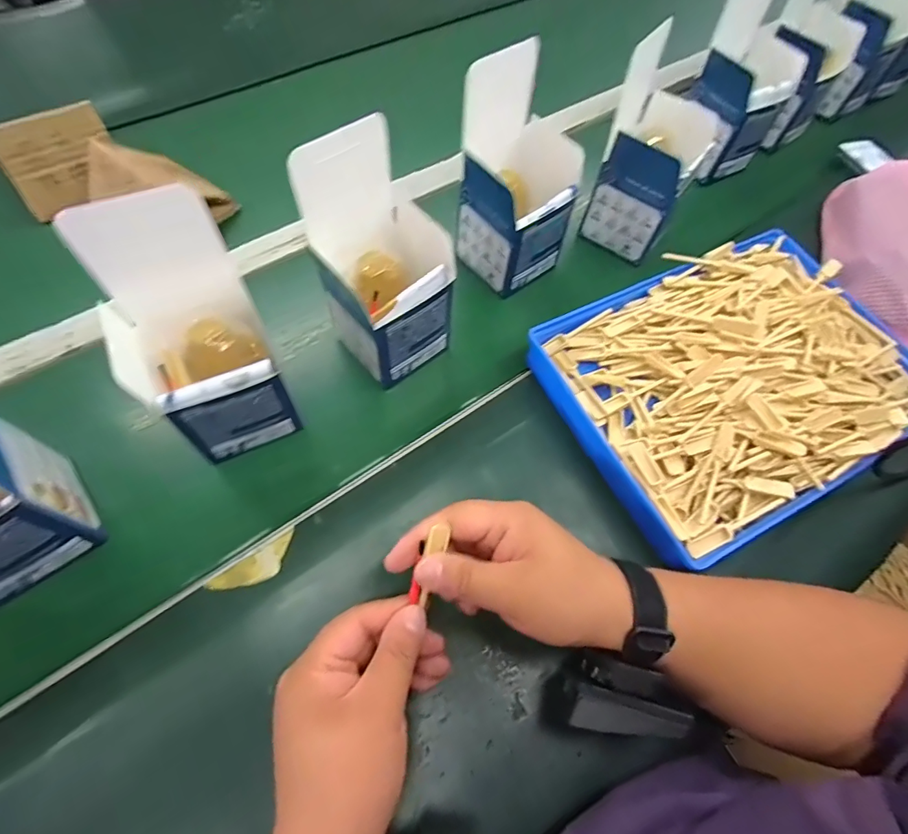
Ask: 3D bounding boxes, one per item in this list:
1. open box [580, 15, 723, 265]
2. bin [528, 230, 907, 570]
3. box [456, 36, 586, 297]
[{"bbox_3d":[0.194,-0.257,0.475,0.098,0.152,0.088,33,67,12],"label":"open box"},{"bbox_3d":[0.252,-0.040,0.426,0.308,0.054,0.231,-24,68,-14],"label":"bin"},{"bbox_3d":[0.059,-0.214,0.440,0.100,0.170,0.097,-32,70,-17],"label":"box"}]

